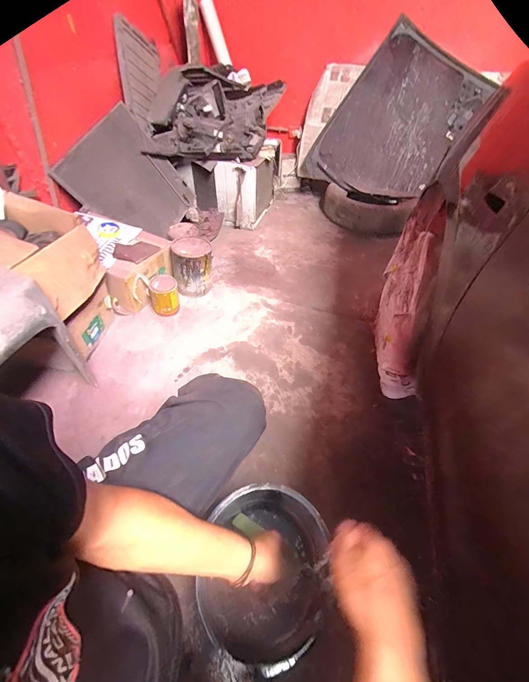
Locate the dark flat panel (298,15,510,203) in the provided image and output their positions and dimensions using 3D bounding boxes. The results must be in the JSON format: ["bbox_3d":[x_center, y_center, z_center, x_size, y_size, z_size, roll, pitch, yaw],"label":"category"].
[{"bbox_3d":[0.681,-1.068,1.545,0.701,0.701,0.052,23,50,-10],"label":"dark flat panel"}]

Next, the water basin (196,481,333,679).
[{"bbox_3d":[-0.003,0.449,0.600,0.224,0.173,0.247,1,49,0],"label":"water basin"}]

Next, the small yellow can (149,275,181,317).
[{"bbox_3d":[-0.396,-0.177,1.180,0.102,0.150,0.093,1,49,-1],"label":"small yellow can"}]

